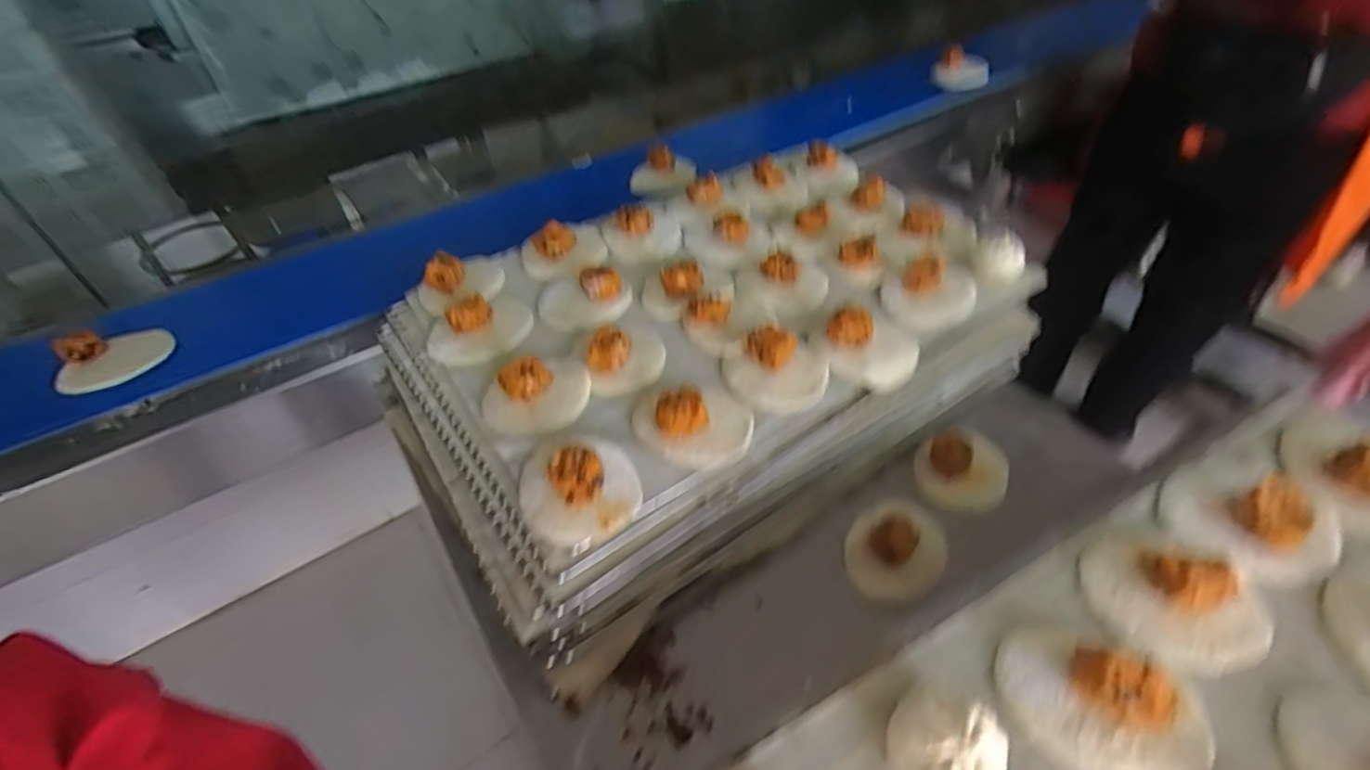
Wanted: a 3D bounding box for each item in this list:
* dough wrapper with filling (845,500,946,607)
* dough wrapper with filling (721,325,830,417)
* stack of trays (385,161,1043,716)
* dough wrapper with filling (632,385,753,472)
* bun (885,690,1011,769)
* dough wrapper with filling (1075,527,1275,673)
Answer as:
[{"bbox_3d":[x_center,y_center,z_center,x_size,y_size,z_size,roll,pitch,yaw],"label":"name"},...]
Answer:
[{"bbox_3d":[0.184,0.146,0.548,0.077,0.027,0.092,25,52,24],"label":"dough wrapper with filling"},{"bbox_3d":[0.085,-0.018,0.564,0.095,0.033,0.083,-7,45,-4],"label":"dough wrapper with filling"},{"bbox_3d":[0.026,-0.058,0.681,0.631,0.136,0.432,-30,52,-24],"label":"stack of trays"},{"bbox_3d":[0.006,0.024,0.529,0.102,0.033,0.088,0,45,2],"label":"dough wrapper with filling"},{"bbox_3d":[0.134,0.186,0.319,0.057,0.043,0.056,10,46,12],"label":"bun"},{"bbox_3d":[0.301,0.127,0.381,0.087,0.038,0.091,-1,46,1],"label":"dough wrapper with filling"}]

